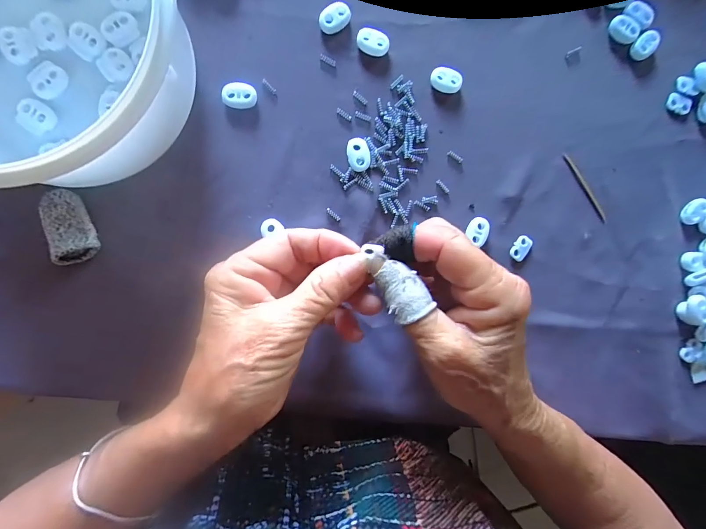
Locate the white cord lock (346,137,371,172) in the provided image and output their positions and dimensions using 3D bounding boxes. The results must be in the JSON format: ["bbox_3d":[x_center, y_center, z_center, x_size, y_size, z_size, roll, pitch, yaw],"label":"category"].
[{"bbox_3d":[0.004,-0.076,0.238,0.015,0.004,0.023,-11,93,-6],"label":"white cord lock"}]

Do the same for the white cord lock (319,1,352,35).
[{"bbox_3d":[-0.012,-0.167,0.232,0.022,0.006,0.015,-34,95,-4],"label":"white cord lock"}]

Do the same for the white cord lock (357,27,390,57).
[{"bbox_3d":[0.014,-0.152,0.235,0.022,0.005,0.015,17,90,-6],"label":"white cord lock"}]

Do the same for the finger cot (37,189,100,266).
[{"bbox_3d":[-0.182,-0.024,0.218,0.027,0.010,0.045,-20,93,-5],"label":"finger cot"}]

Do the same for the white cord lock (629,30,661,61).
[{"bbox_3d":[0.214,-0.160,0.250,0.017,0.009,0.016,0,94,-6],"label":"white cord lock"}]

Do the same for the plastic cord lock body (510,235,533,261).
[{"bbox_3d":[0.125,-0.012,0.254,0.012,0.004,0.019,36,88,-6],"label":"plastic cord lock body"}]

